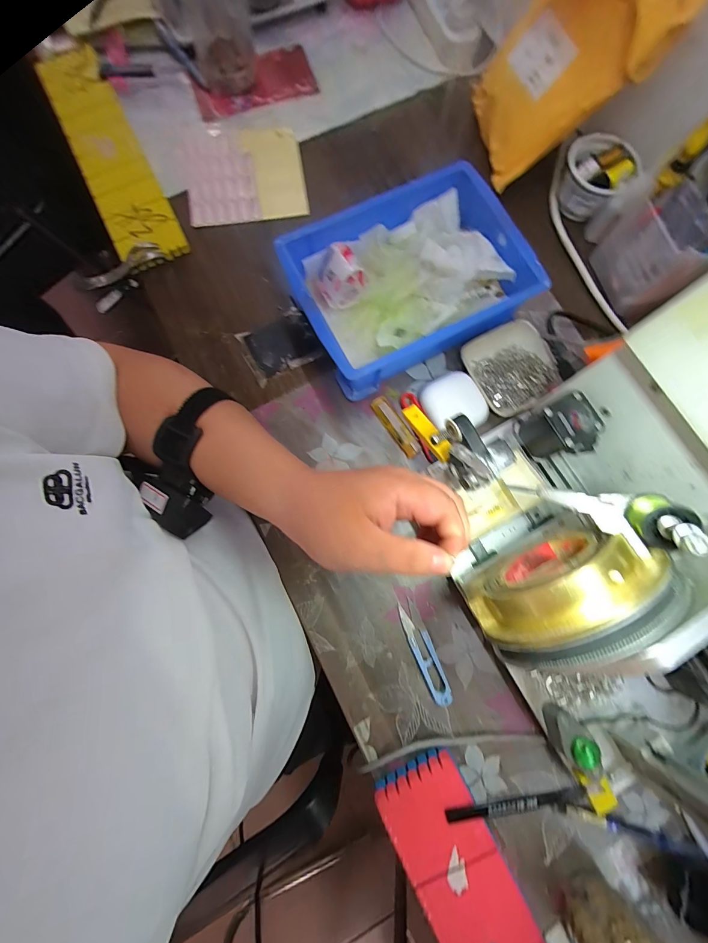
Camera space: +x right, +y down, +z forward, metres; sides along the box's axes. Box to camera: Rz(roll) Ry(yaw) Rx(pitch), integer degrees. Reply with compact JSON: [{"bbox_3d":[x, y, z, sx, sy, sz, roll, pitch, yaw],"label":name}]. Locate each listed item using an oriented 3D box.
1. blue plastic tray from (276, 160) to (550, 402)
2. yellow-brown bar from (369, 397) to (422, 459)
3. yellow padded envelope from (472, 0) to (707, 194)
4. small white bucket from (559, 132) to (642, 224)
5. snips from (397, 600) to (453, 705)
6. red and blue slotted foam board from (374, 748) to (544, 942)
[{"bbox_3d":[0.060,-0.213,0.404,0.243,0.075,0.179,-27,82,-6],"label":"blue plastic tray"},{"bbox_3d":[0.049,-0.052,0.404,0.019,0.012,0.078,-35,83,-7],"label":"yellow-brown bar"},{"bbox_3d":[0.235,-0.465,0.381,0.056,0.224,0.148,-38,103,-35],"label":"yellow padded envelope"},{"bbox_3d":[0.295,-0.361,0.435,0.066,0.061,0.069,0,80,-1],"label":"small white bucket"},{"bbox_3d":[0.072,0.186,0.360,0.023,0.011,0.101,-21,81,-5],"label":"snips"},{"bbox_3d":[0.129,0.423,0.299,0.079,0.018,0.329,-27,79,-6],"label":"red and blue slotted foam board"}]

